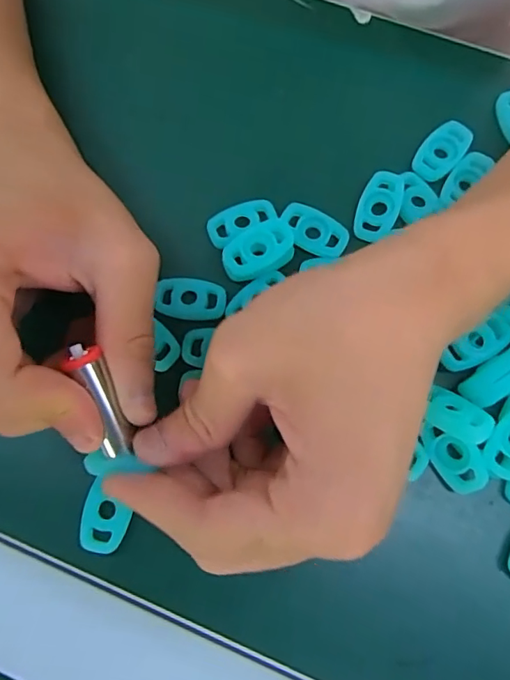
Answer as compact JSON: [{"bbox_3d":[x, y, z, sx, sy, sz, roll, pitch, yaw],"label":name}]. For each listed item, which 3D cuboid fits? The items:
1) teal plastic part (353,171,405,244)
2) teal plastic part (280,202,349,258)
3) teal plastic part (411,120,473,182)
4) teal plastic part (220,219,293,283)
[{"bbox_3d":[0.056,-0.060,0.229,0.018,0.008,0.031,20,76,6],"label":"teal plastic part"},{"bbox_3d":[0.026,-0.050,0.228,0.031,0.004,0.017,31,77,8],"label":"teal plastic part"},{"bbox_3d":[0.087,-0.089,0.237,0.018,0.004,0.032,39,79,10],"label":"teal plastic part"},{"bbox_3d":[0.002,-0.040,0.225,0.034,0.008,0.020,-33,77,-8],"label":"teal plastic part"}]

